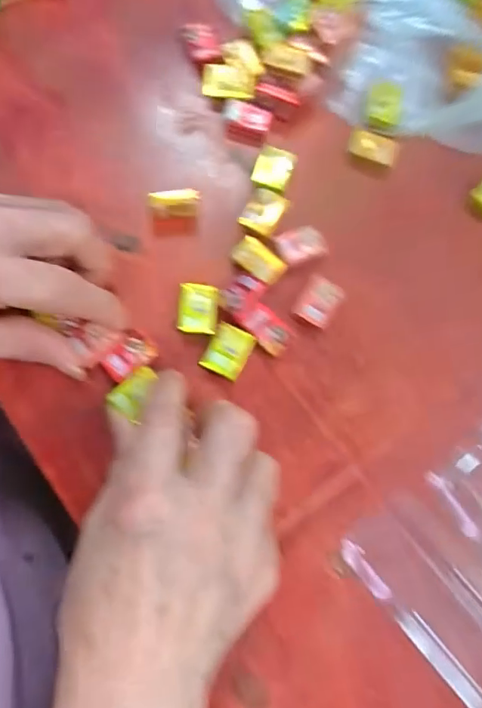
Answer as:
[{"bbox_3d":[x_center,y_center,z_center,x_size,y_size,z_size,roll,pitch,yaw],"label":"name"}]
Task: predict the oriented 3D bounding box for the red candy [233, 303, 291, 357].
[{"bbox_3d":[0.012,-0.014,0.254,0.029,0.004,0.017,43,79,7],"label":"red candy"}]

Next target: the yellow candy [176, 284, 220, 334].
[{"bbox_3d":[-0.023,-0.024,0.257,0.020,0.004,0.026,3,77,-2],"label":"yellow candy"}]

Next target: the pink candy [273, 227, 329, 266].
[{"bbox_3d":[0.032,-0.059,0.264,0.026,0.005,0.019,-20,79,-7],"label":"pink candy"}]

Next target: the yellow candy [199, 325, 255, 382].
[{"bbox_3d":[-0.007,-0.001,0.252,0.021,0.004,0.026,26,78,3],"label":"yellow candy"}]

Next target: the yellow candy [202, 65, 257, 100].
[{"bbox_3d":[-0.007,-0.158,0.286,0.032,0.008,0.016,15,77,1],"label":"yellow candy"}]

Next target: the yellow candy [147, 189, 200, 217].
[{"bbox_3d":[-0.036,-0.082,0.269,0.027,0.011,0.012,0,78,-3],"label":"yellow candy"}]

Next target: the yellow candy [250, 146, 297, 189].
[{"bbox_3d":[0.019,-0.105,0.279,0.021,0.005,0.024,23,78,2],"label":"yellow candy"}]

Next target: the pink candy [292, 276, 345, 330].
[{"bbox_3d":[0.041,-0.028,0.260,0.019,0.005,0.026,32,78,4],"label":"pink candy"}]

